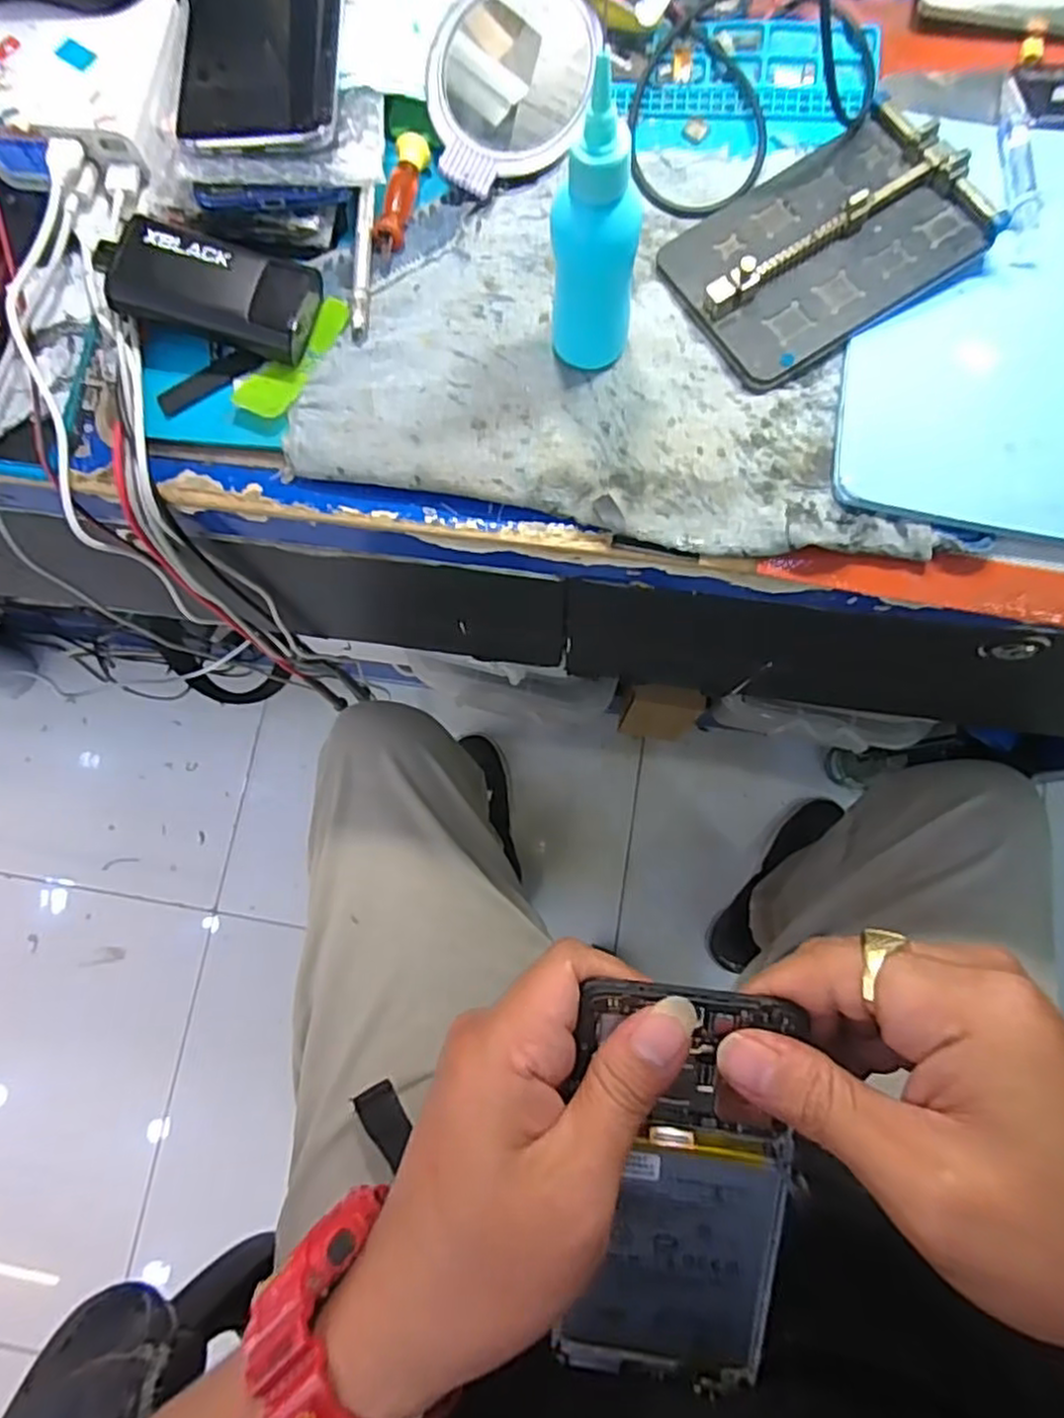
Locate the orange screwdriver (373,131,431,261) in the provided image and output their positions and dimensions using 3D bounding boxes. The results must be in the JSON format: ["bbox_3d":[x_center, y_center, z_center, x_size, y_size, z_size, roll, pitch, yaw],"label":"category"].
[{"bbox_3d":[-0.064,-0.249,0.340,0.014,0.014,0.059,14,80,4],"label":"orange screwdriver"}]

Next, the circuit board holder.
[{"bbox_3d":[0.131,-0.212,0.320,0.126,0.022,0.088,-32,80,-5],"label":"circuit board holder"}]

